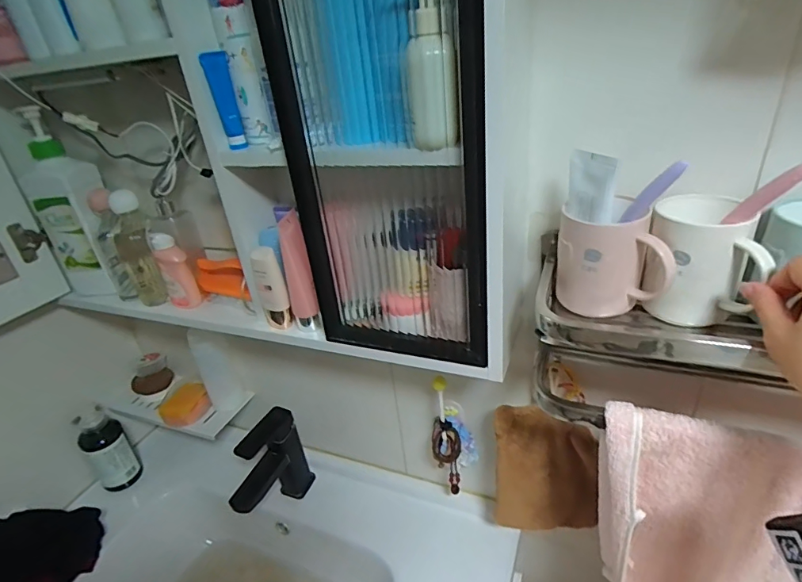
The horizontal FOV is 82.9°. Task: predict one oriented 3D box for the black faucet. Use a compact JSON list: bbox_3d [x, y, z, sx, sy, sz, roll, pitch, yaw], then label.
[{"bbox_3d":[-0.223,0.311,0.768,0.059,0.169,0.151,8,32,25],"label":"black faucet"}]

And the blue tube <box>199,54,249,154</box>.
[{"bbox_3d":[-0.195,-0.209,0.504,0.027,0.097,0.020,-16,30,-16],"label":"blue tube"}]

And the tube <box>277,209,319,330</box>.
[{"bbox_3d":[-0.127,-0.019,0.559,0.033,0.148,0.027,-14,30,-14],"label":"tube"}]

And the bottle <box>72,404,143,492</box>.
[{"bbox_3d":[-0.551,0.297,0.856,0.067,0.159,0.053,-28,35,-33],"label":"bottle"}]

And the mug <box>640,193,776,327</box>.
[{"bbox_3d":[0.264,-0.023,0.404,0.080,0.106,0.065,8,32,25],"label":"mug"}]

